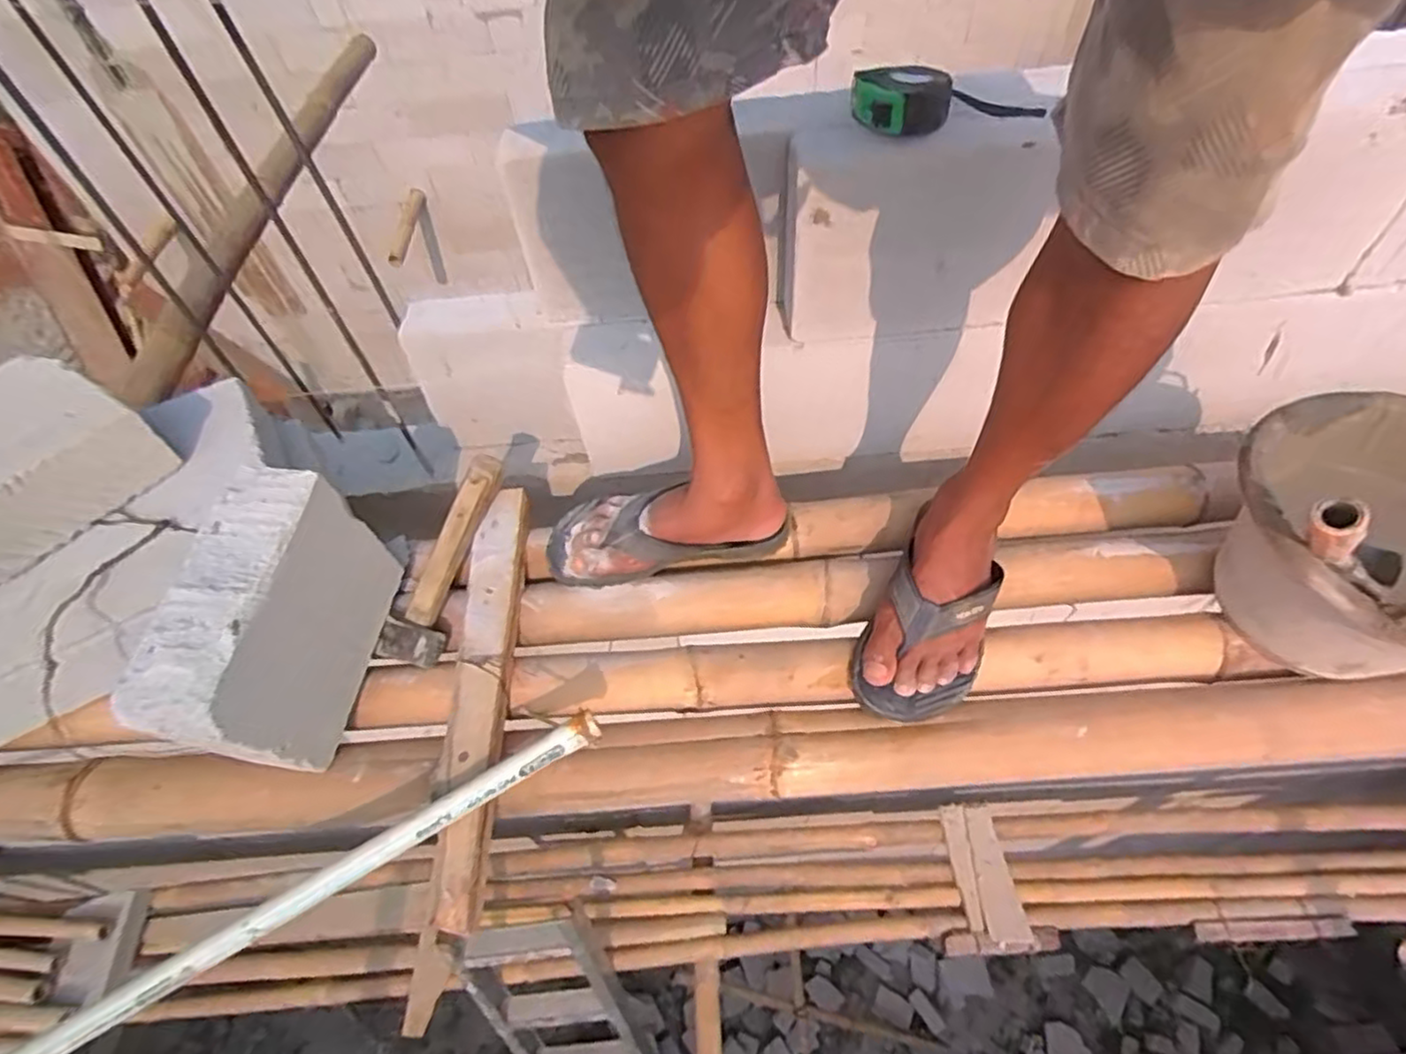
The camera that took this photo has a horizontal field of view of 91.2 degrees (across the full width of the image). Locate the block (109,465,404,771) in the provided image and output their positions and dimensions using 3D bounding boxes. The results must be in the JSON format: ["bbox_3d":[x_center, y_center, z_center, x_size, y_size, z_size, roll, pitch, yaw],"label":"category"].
[{"bbox_3d":[-0.361,0.088,0.591,0.067,0.192,0.214,6,55,9],"label":"block"}]

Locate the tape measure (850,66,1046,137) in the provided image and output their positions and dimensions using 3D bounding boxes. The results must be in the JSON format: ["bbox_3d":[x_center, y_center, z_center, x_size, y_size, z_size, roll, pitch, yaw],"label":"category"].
[{"bbox_3d":[0.220,-0.383,0.621,0.176,0.041,0.077,7,55,10],"label":"tape measure"}]

